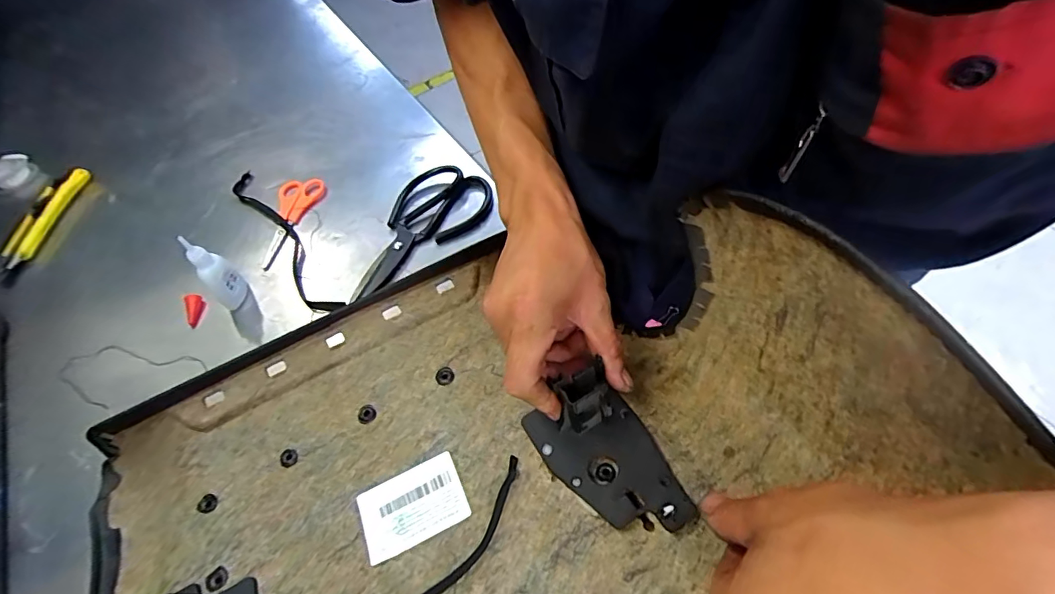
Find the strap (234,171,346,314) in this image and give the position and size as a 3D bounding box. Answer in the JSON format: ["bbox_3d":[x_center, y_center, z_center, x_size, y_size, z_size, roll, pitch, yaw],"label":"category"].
[{"bbox_3d":[-0.273,-0.066,0.550,0.032,0.011,0.287,-36,59,-17],"label":"strap"}]

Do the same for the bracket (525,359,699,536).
[{"bbox_3d":[0.051,0.097,0.310,0.064,0.049,0.107,-24,54,-18],"label":"bracket"}]

